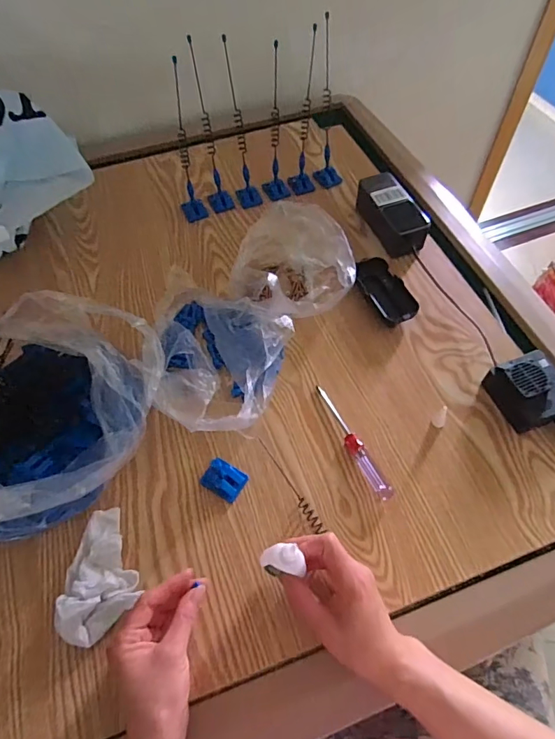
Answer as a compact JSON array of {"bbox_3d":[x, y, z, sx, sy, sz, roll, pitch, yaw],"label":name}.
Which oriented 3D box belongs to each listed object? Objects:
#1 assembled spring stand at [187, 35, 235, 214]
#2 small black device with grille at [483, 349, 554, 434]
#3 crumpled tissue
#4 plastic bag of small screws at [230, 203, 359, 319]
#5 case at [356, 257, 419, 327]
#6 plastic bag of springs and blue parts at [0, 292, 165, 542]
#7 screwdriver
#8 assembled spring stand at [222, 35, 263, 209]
[{"bbox_3d":[-0.095,-0.334,0.652,0.036,0.223,0.048,-13,57,-7],"label":"assembled spring stand"},{"bbox_3d":[0.292,0.022,0.520,0.077,0.048,0.078,-19,58,-11],"label":"small black device with grille"},{"bbox_3d":[-0.168,0.196,0.439,0.063,0.027,0.115,-3,57,0],"label":"crumpled tissue"},{"bbox_3d":[0.010,-0.148,0.614,0.154,0.086,0.161,-21,59,-12],"label":"plastic bag of small screws"},{"bbox_3d":[0.146,-0.104,0.614,0.044,0.031,0.102,-21,59,-12],"label":"case"},{"bbox_3d":[-0.246,0.026,0.465,0.247,0.171,0.212,-35,62,-20],"label":"plastic bag of springs and blue parts"},{"bbox_3d":[0.083,0.077,0.512,0.019,0.014,0.152,-22,59,-13],"label":"screwdriver"},{"bbox_3d":[-0.052,-0.342,0.654,0.033,0.218,0.039,-22,59,-13],"label":"assembled spring stand"}]

